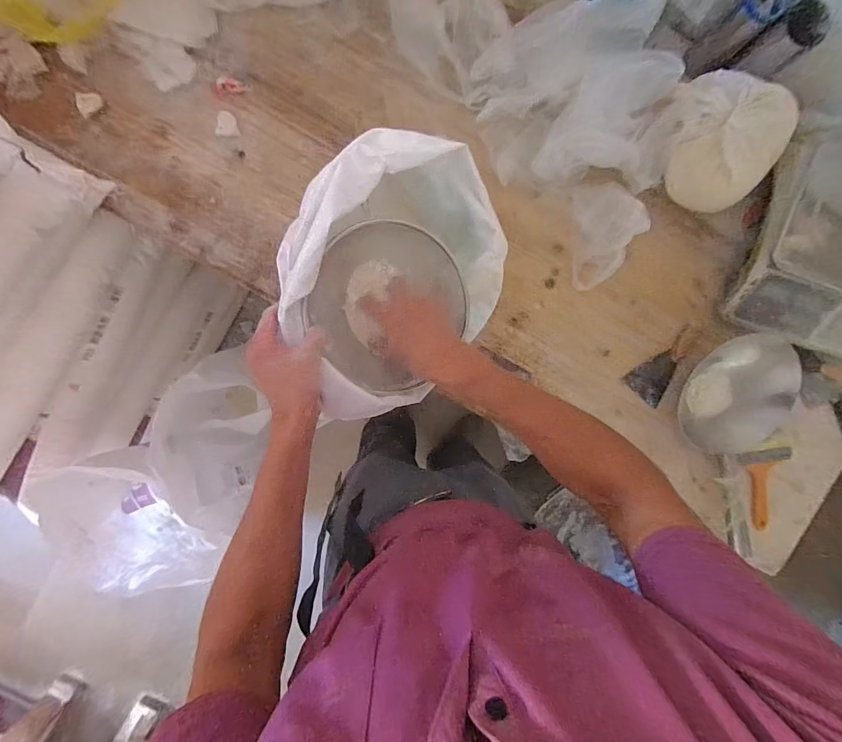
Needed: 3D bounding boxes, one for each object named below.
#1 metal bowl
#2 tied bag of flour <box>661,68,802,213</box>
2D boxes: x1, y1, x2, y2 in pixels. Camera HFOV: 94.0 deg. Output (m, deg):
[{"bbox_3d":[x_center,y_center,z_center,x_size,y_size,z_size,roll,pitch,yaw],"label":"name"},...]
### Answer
[{"bbox_3d":[0.626,0.057,0.756,0.207,0.099,0.228,19,93,-7],"label":"metal bowl"},{"bbox_3d":[0.534,-0.395,0.680,0.193,0.104,0.207,-11,96,-4],"label":"tied bag of flour"}]

